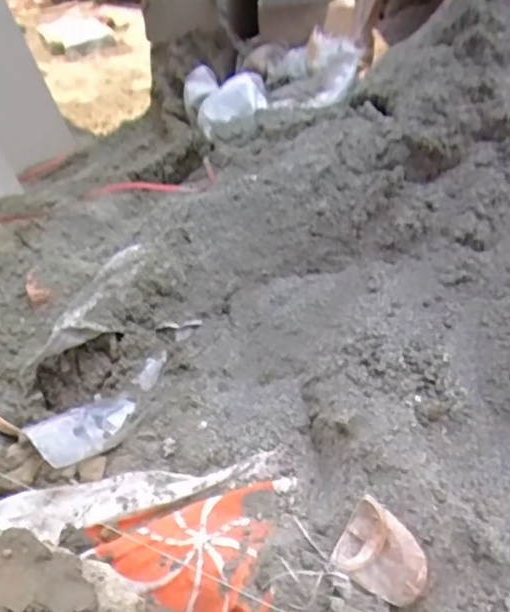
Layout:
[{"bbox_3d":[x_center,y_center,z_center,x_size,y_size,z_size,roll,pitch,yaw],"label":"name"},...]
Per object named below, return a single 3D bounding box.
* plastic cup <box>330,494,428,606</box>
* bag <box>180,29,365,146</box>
[{"bbox_3d":[0.125,0.238,0.595,0.087,0.030,0.075,20,73,30],"label":"plastic cup"},{"bbox_3d":[0.022,-0.438,1.222,0.365,0.108,0.213,-11,33,16],"label":"bag"}]

